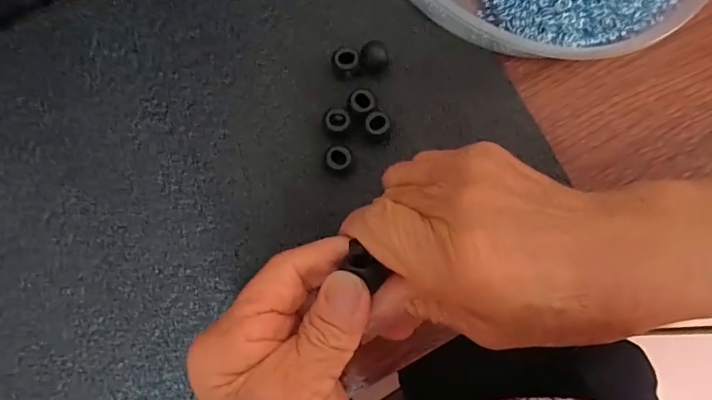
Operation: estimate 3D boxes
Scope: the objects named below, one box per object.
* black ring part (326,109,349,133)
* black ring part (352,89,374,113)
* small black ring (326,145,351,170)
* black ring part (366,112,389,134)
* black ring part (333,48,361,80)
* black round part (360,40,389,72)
[{"bbox_3d":[-0.011,-0.044,0.250,0.013,0.012,0.013,-4,83,0],"label":"black ring part"},{"bbox_3d":[0.004,-0.056,0.252,0.013,0.013,0.014,8,83,2],"label":"black ring part"},{"bbox_3d":[-0.010,-0.023,0.247,0.013,0.011,0.014,0,83,1],"label":"small black ring"},{"bbox_3d":[0.012,-0.043,0.251,0.013,0.014,0.013,0,83,1],"label":"black ring part"},{"bbox_3d":[-0.006,-0.080,0.256,0.016,0.013,0.014,-4,83,0],"label":"black ring part"},{"bbox_3d":[0.011,-0.084,0.257,0.017,0.013,0.016,0,83,1],"label":"black round part"}]

